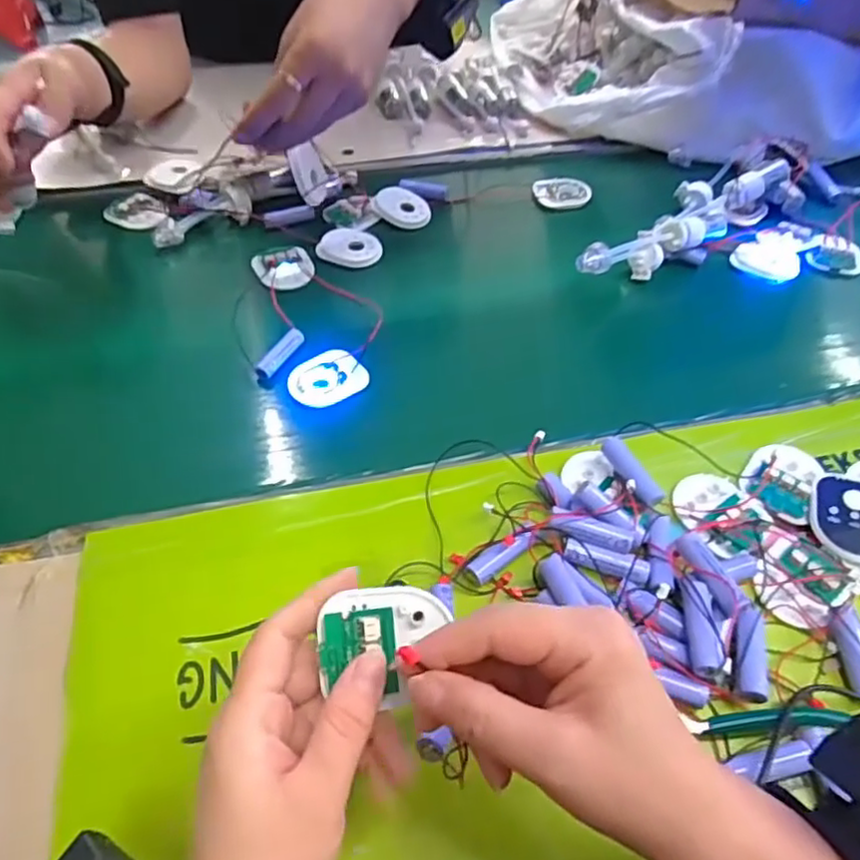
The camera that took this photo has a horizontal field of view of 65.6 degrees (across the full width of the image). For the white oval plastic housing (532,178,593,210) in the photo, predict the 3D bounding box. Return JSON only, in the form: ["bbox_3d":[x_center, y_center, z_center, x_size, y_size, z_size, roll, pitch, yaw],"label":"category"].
[{"bbox_3d":[0.139,-0.248,0.698,0.059,0.012,0.042,-6,49,-6],"label":"white oval plastic housing"}]

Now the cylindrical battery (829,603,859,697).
[{"bbox_3d":[0.224,0.117,0.352,0.012,0.015,0.048,-4,68,-6],"label":"cylindrical battery"}]

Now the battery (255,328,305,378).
[{"bbox_3d":[-0.119,-0.059,0.525,0.013,0.014,0.054,20,52,17],"label":"battery"}]

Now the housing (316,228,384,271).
[{"bbox_3d":[-0.075,-0.173,0.633,0.059,0.013,0.059,0,49,0],"label":"housing"}]

